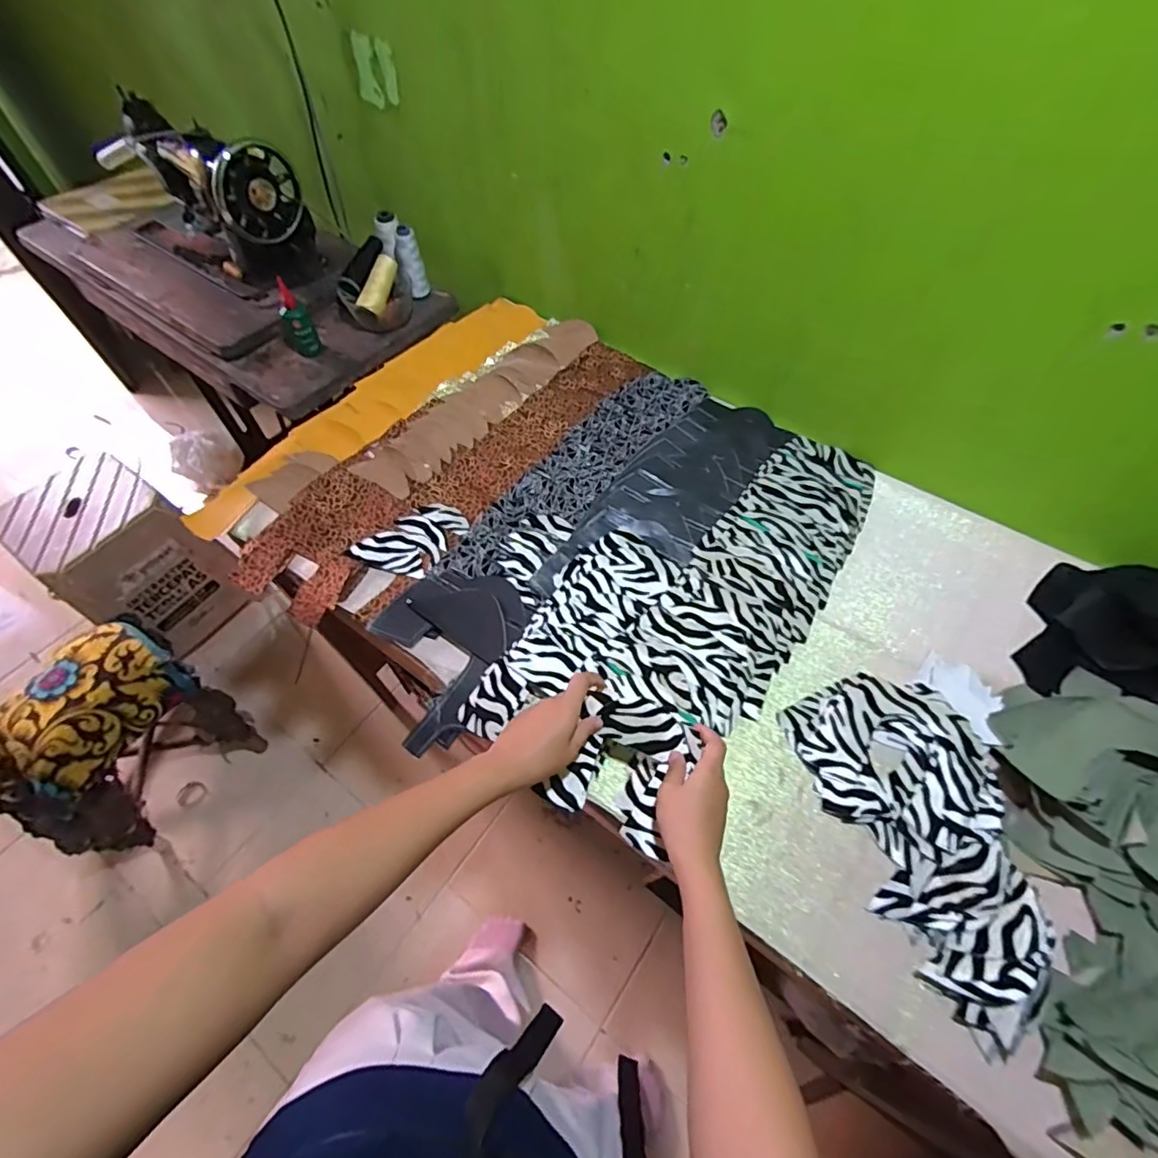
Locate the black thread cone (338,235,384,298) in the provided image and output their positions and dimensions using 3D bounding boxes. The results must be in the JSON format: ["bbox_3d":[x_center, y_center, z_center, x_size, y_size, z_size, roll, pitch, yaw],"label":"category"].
[{"bbox_3d":[-0.366,-0.531,0.939,0.036,0.032,0.126,12,59,6],"label":"black thread cone"}]

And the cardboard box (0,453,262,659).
[{"bbox_3d":[-1.068,-0.044,1.324,0.316,0.373,0.277,27,62,15],"label":"cardboard box"}]

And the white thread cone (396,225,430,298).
[{"bbox_3d":[-0.298,-0.566,0.991,0.039,0.115,0.039,-21,39,-12],"label":"white thread cone"}]

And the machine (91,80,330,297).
[{"bbox_3d":[-0.661,-0.680,0.981,0.396,0.204,0.176,35,64,19],"label":"machine"}]

